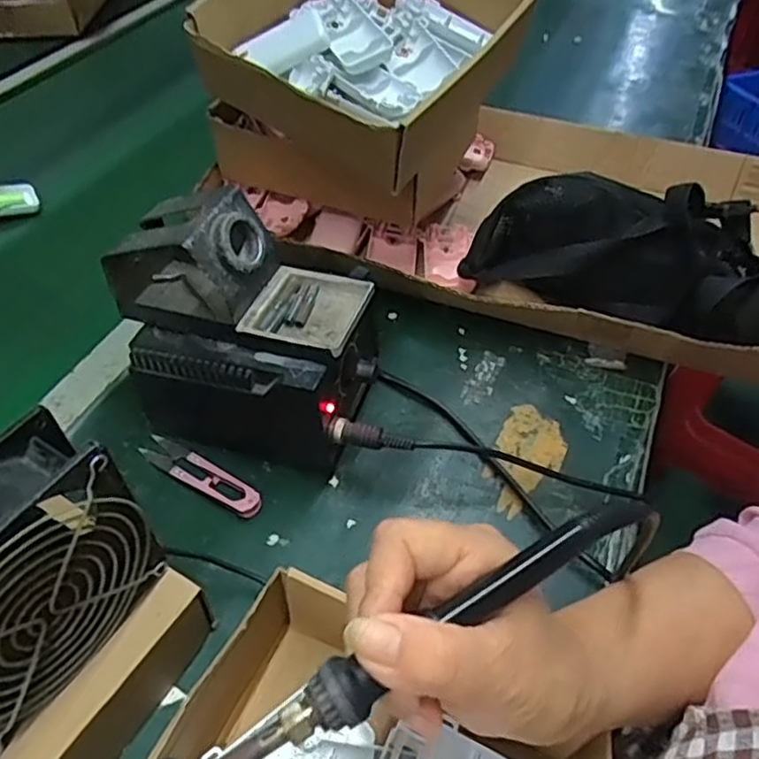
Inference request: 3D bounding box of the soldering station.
[{"bbox_3d":[-0.088,-0.037,0.462,0.177,0.158,0.114,14,49,11],"label":"soldering station"}]

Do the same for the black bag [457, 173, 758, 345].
[{"bbox_3d":[0.211,-0.108,0.562,0.246,0.118,0.146,21,51,17],"label":"black bag"}]

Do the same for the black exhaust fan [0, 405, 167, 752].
[{"bbox_3d":[-0.163,0.093,0.294,0.043,0.112,0.117,25,52,19],"label":"black exhaust fan"}]

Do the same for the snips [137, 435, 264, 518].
[{"bbox_3d":[-0.126,0.066,0.470,0.103,0.009,0.023,26,53,20],"label":"snips"}]

